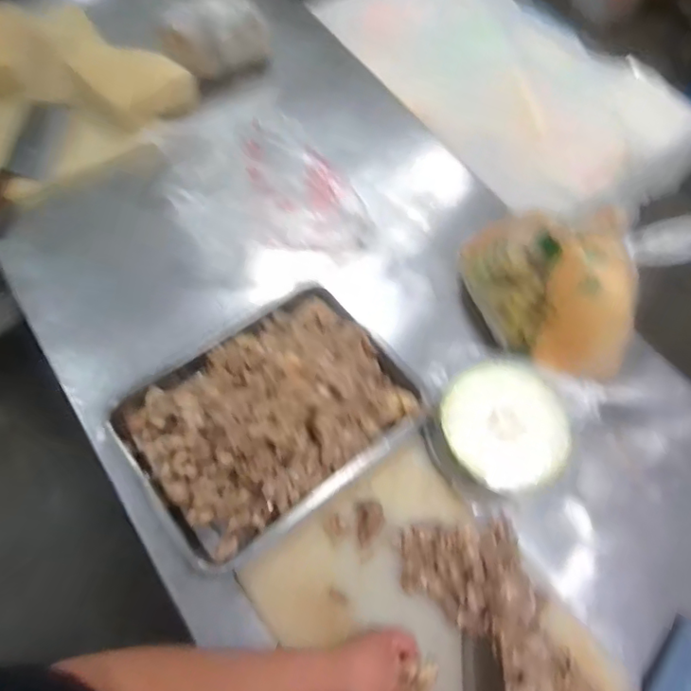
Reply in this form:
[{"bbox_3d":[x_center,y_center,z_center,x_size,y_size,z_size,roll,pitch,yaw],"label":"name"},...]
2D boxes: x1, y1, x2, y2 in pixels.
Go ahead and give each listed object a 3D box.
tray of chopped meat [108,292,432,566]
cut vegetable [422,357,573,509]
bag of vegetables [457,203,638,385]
[{"bbox_3d":[-0.105,0.087,0.790,0.379,0.097,0.282,-36,71,-19],"label":"tray of chopped meat"},{"bbox_3d":[0.204,0.117,0.756,0.169,0.060,0.167,2,63,-3],"label":"cut vegetable"},{"bbox_3d":[0.297,-0.101,0.818,0.225,0.156,0.255,8,63,0],"label":"bag of vegetables"}]

